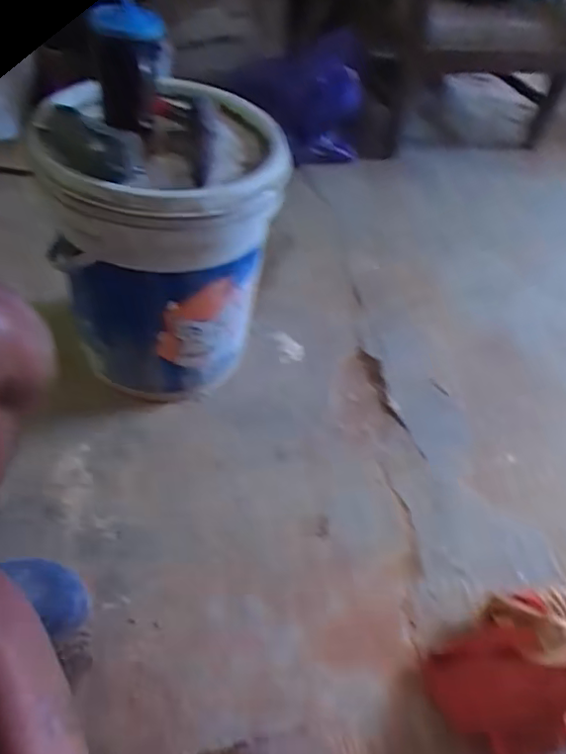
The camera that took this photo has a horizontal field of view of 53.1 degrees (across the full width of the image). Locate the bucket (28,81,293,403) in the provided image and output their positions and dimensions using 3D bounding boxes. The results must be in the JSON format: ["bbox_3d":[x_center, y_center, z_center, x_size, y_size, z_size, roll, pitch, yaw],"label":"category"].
[{"bbox_3d":[-0.146,-0.198,0.838,0.290,0.390,0.302,6,48,-7],"label":"bucket"}]

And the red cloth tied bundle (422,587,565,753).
[{"bbox_3d":[0.305,0.333,0.659,0.258,0.102,0.170,-9,50,-15],"label":"red cloth tied bundle"}]

